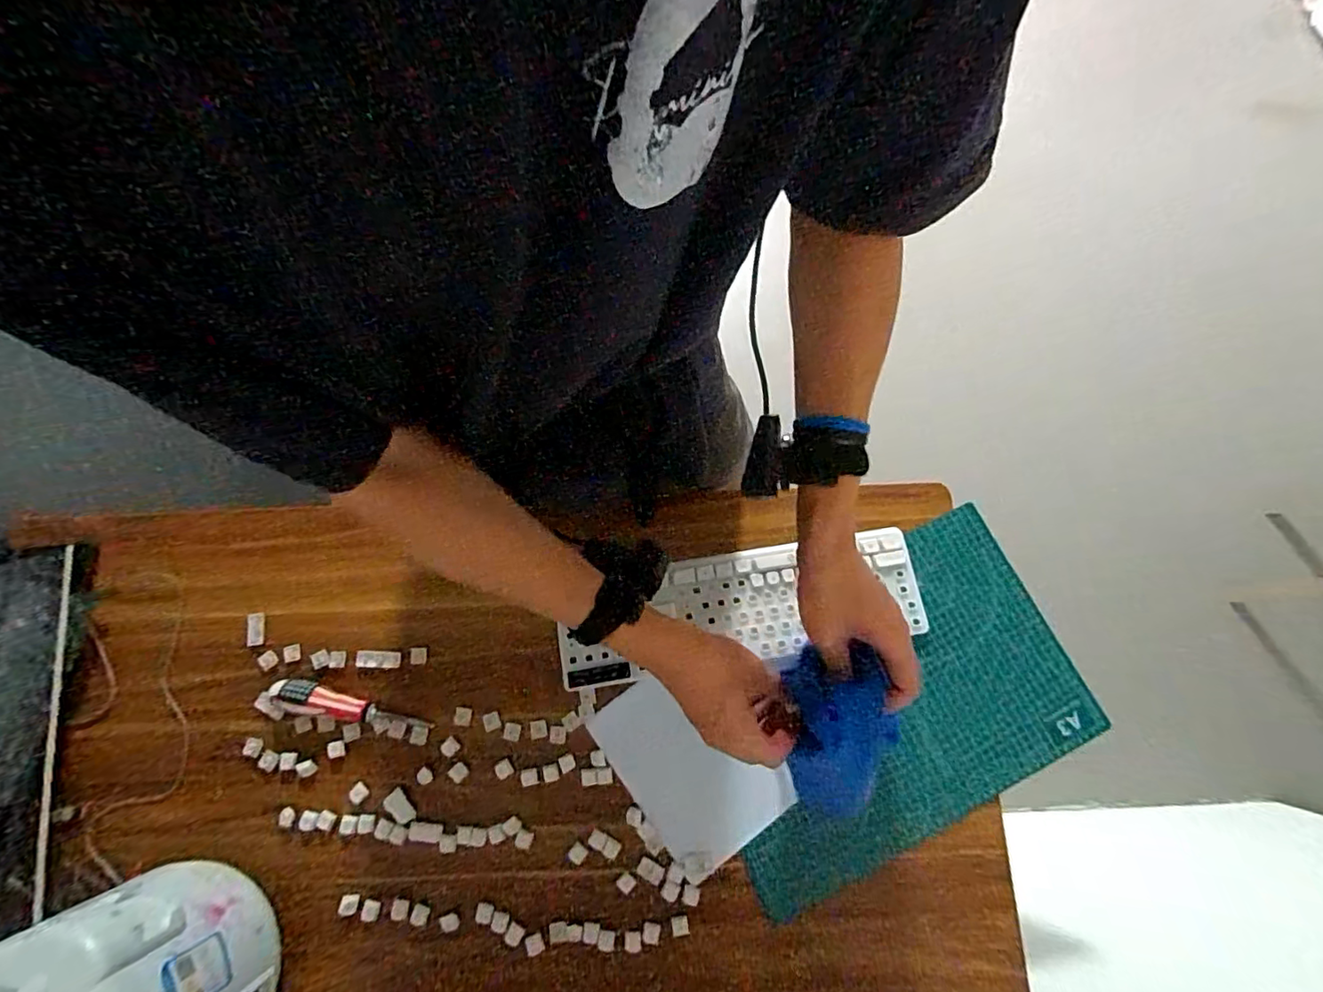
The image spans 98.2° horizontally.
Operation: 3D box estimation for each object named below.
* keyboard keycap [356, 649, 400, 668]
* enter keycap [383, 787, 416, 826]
[{"bbox_3d":[-0.330,0.190,0.667,0.051,0.007,0.019,1,76,1],"label":"keyboard keycap"},{"bbox_3d":[-0.297,0.354,0.650,0.027,0.004,0.037,-41,79,-9],"label":"enter keycap"}]

